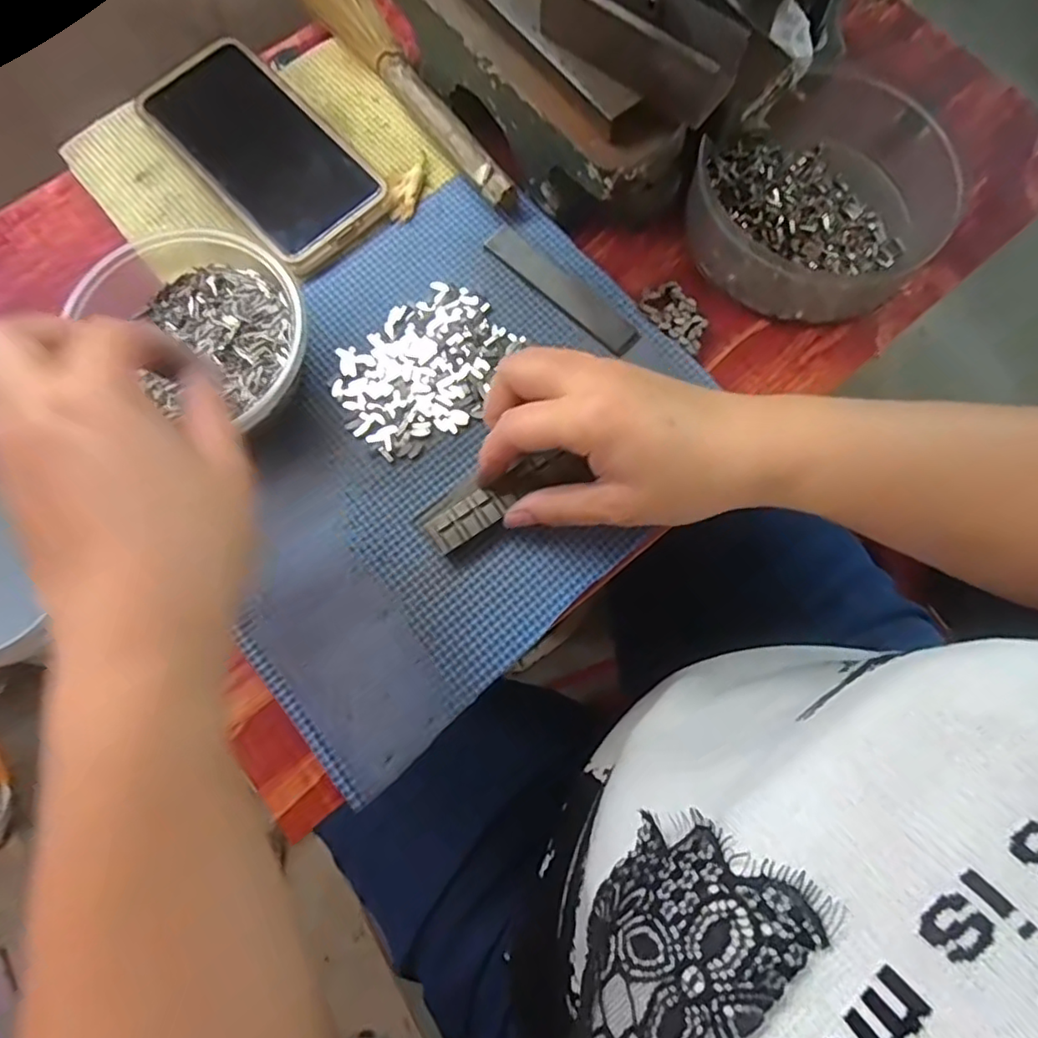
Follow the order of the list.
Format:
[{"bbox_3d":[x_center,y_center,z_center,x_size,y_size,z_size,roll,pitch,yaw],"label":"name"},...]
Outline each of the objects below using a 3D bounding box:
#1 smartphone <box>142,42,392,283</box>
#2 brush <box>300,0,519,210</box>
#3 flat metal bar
[{"bbox_3d":[-0.146,-0.213,0.355,0.074,0.016,0.149,-42,81,-8],"label":"smartphone"},{"bbox_3d":[-0.075,-0.266,0.375,0.037,0.019,0.227,-31,78,-8],"label":"brush"},{"bbox_3d":[0.025,-0.129,0.349,0.100,0.005,0.022,42,79,9],"label":"flat metal bar"}]

